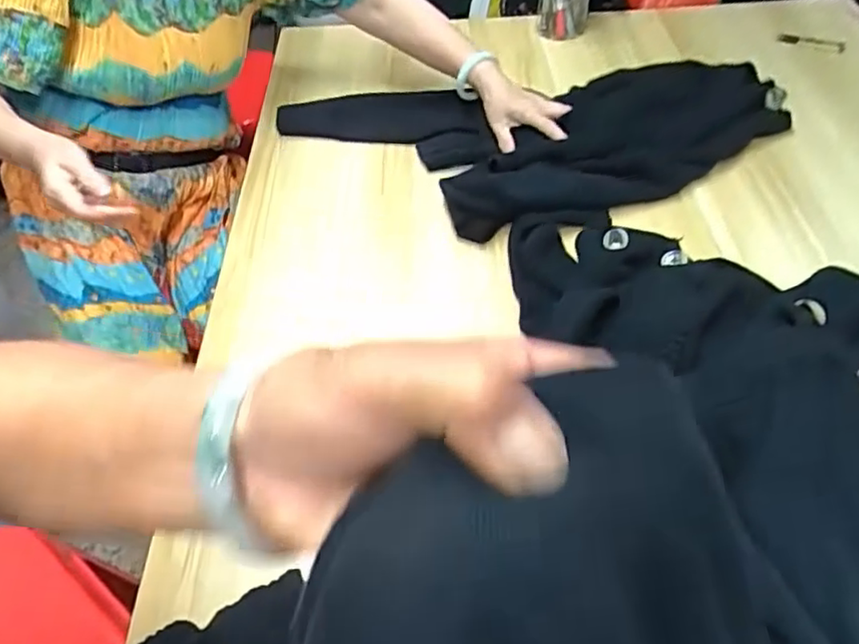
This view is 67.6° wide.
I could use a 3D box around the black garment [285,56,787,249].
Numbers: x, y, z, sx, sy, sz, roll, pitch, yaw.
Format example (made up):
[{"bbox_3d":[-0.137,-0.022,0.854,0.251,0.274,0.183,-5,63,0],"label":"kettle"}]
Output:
[{"bbox_3d":[0.160,-0.296,0.902,0.580,0.110,0.484,-30,55,-20],"label":"black garment"}]

